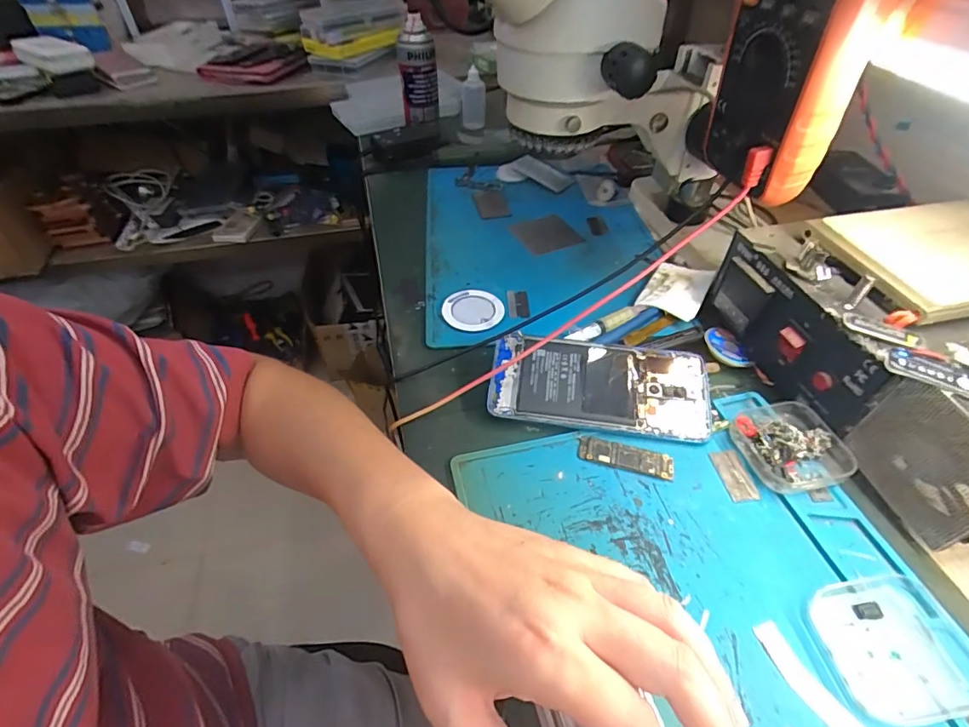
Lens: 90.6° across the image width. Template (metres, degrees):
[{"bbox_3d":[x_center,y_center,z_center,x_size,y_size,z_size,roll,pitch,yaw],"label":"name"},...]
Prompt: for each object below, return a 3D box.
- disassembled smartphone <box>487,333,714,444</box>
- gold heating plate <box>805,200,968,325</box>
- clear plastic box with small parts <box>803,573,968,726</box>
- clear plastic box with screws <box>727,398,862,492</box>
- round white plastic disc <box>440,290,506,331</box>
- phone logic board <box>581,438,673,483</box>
[{"bbox_3d":[0.088,0.017,0.368,0.162,0.011,0.074,6,62,5],"label":"disassembled smartphone"},{"bbox_3d":[0.343,-0.082,0.343,0.175,0.010,0.111,-10,47,-8],"label":"gold heating plate"},{"bbox_3d":[0.216,0.147,0.250,0.073,0.016,0.062,-7,47,-5],"label":"clear plastic box with small parts"},{"bbox_3d":[0.217,0.056,0.337,0.067,0.024,0.063,-8,47,-6],"label":"clear plastic box with screws"},{"bbox_3d":[-0.012,-0.051,0.452,0.055,0.007,0.055,-1,46,1],"label":"round white plastic disc"},{"bbox_3d":[0.100,0.066,0.339,0.064,0.004,0.021,12,48,13],"label":"phone logic board"}]

